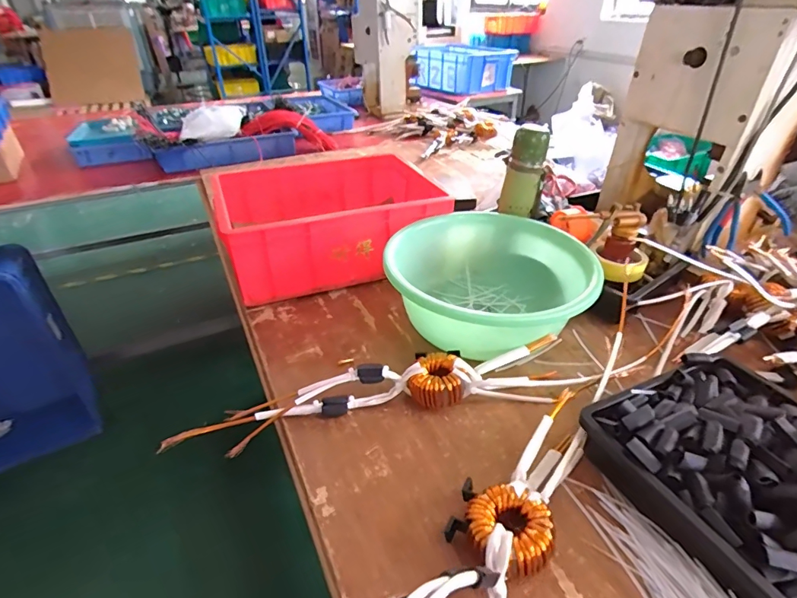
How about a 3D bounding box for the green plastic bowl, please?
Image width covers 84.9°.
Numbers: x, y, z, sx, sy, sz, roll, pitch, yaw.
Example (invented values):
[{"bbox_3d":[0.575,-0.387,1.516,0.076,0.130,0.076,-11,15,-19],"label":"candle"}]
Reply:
[{"bbox_3d":[0.141,-0.024,0.694,0.298,0.120,0.305,0,35,0],"label":"green plastic bowl"}]

